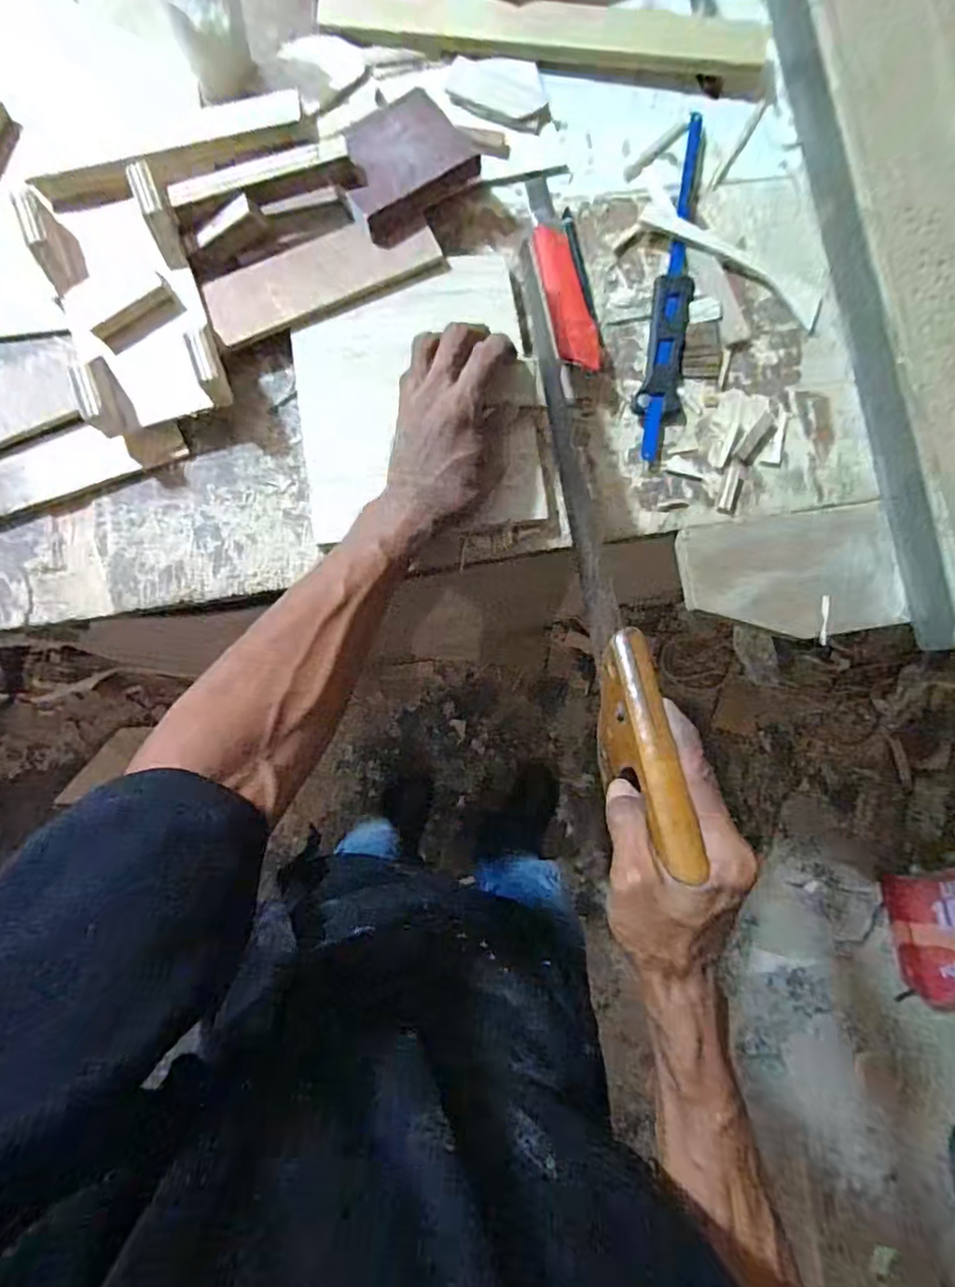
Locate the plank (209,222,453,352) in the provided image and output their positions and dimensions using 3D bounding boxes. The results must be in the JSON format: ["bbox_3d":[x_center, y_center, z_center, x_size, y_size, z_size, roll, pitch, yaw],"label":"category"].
[{"bbox_3d":[-0.112,-0.271,0.453,0.172,0.006,0.051,-23,95,-5],"label":"plank"}]

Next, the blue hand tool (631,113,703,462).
[{"bbox_3d":[0.159,-0.288,0.489,0.033,0.017,0.291,12,83,-4],"label":"blue hand tool"}]

